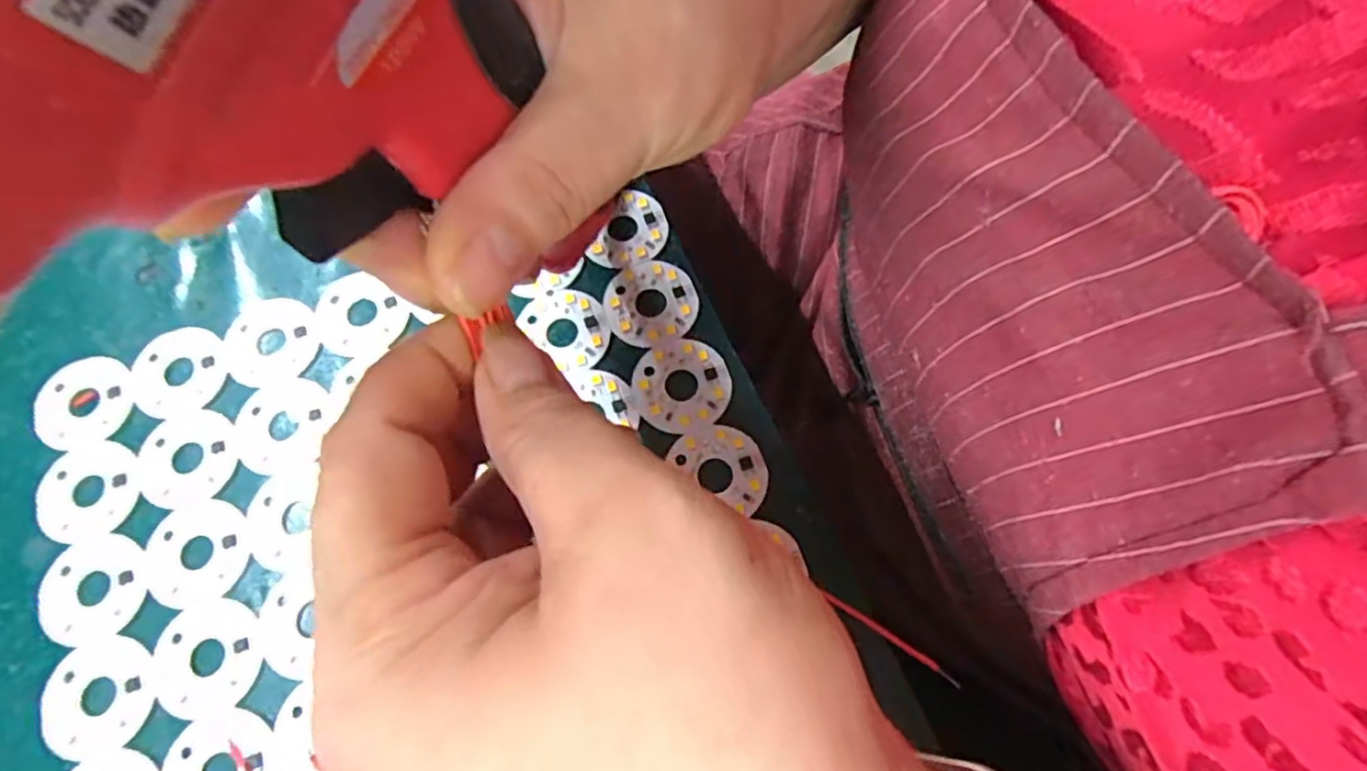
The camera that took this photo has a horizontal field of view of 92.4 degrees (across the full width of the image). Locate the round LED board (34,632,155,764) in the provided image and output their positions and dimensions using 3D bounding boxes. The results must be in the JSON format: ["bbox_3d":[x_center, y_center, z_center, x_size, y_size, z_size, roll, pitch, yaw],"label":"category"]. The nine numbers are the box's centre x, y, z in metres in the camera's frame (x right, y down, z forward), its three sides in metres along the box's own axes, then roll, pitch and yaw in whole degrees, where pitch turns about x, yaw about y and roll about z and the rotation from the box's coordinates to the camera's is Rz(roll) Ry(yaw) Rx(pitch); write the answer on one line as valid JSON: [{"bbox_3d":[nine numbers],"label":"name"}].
[{"bbox_3d":[-0.166,0.087,0.184,0.031,0.004,0.031,-1,72,2],"label":"round LED board"}]

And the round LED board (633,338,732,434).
[{"bbox_3d":[0.000,-0.001,0.207,0.030,0.004,0.030,-1,72,2],"label":"round LED board"}]

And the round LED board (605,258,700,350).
[{"bbox_3d":[-0.011,-0.028,0.216,0.030,0.004,0.029,-1,72,2],"label":"round LED board"}]

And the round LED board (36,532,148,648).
[{"bbox_3d":[-0.174,0.060,0.193,0.029,0.004,0.030,-1,72,2],"label":"round LED board"}]

